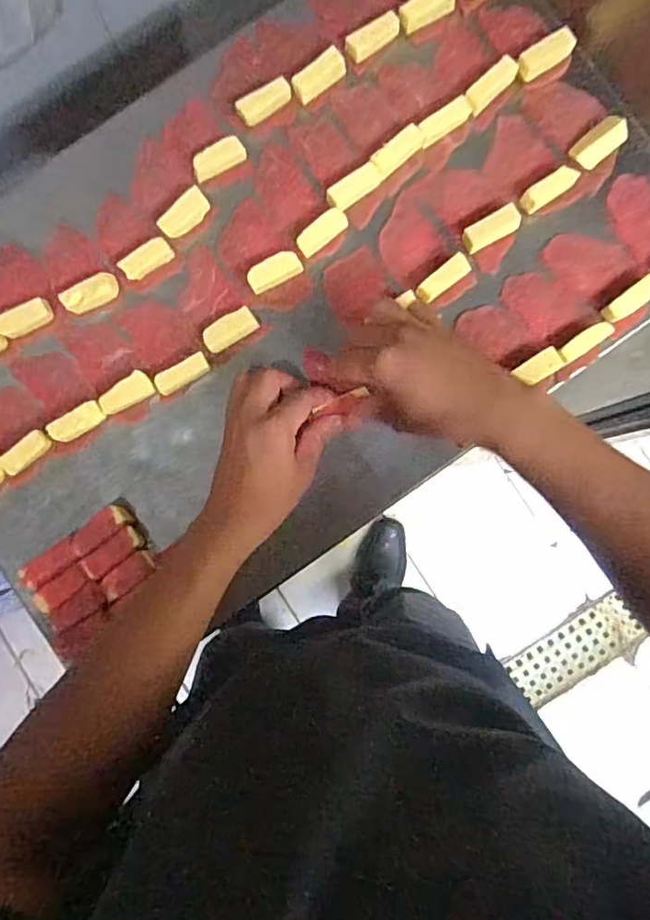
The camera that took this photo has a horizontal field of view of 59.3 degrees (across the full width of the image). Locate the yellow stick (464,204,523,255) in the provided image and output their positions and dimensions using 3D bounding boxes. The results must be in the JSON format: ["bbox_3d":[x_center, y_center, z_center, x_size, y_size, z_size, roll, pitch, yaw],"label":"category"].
[{"bbox_3d":[0.145,-0.200,0.493,0.052,0.011,0.020,-28,85,-1],"label":"yellow stick"}]

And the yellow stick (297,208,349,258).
[{"bbox_3d":[-0.003,-0.198,0.495,0.049,0.011,0.019,-39,86,-2],"label":"yellow stick"}]

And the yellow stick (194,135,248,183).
[{"bbox_3d":[-0.094,-0.264,0.500,0.048,0.012,0.022,-31,85,-2],"label":"yellow stick"}]

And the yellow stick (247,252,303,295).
[{"bbox_3d":[-0.043,-0.163,0.494,0.047,0.011,0.022,-30,85,-1],"label":"yellow stick"}]

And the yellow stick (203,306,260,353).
[{"bbox_3d":[-0.082,-0.112,0.497,0.048,0.013,0.021,-32,85,-2],"label":"yellow stick"}]

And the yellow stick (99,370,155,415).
[{"bbox_3d":[-0.171,-0.057,0.494,0.047,0.015,0.021,-28,85,-1],"label":"yellow stick"}]

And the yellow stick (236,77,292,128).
[{"bbox_3d":[-0.053,-0.315,0.502,0.049,0.016,0.018,-31,85,-2],"label":"yellow stick"}]

